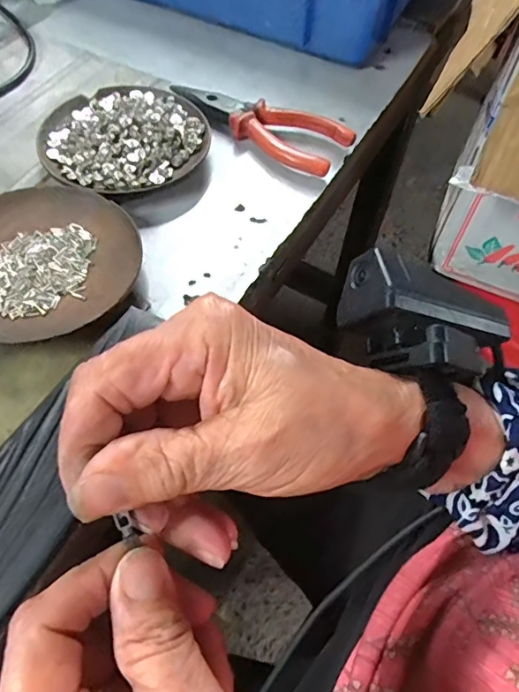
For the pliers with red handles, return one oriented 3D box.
[{"bbox_3d":[0.002,-0.167,0.382,0.135,0.019,0.048,33,61,18],"label":"pliers with red handles"}]

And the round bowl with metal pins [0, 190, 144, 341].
[{"bbox_3d":[-0.127,-0.048,0.294,0.112,0.019,0.101,-21,60,-16],"label":"round bowl with metal pins"}]

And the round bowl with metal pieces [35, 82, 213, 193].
[{"bbox_3d":[-0.094,-0.145,0.356,0.111,0.025,0.108,1,57,-2],"label":"round bowl with metal pieces"}]

